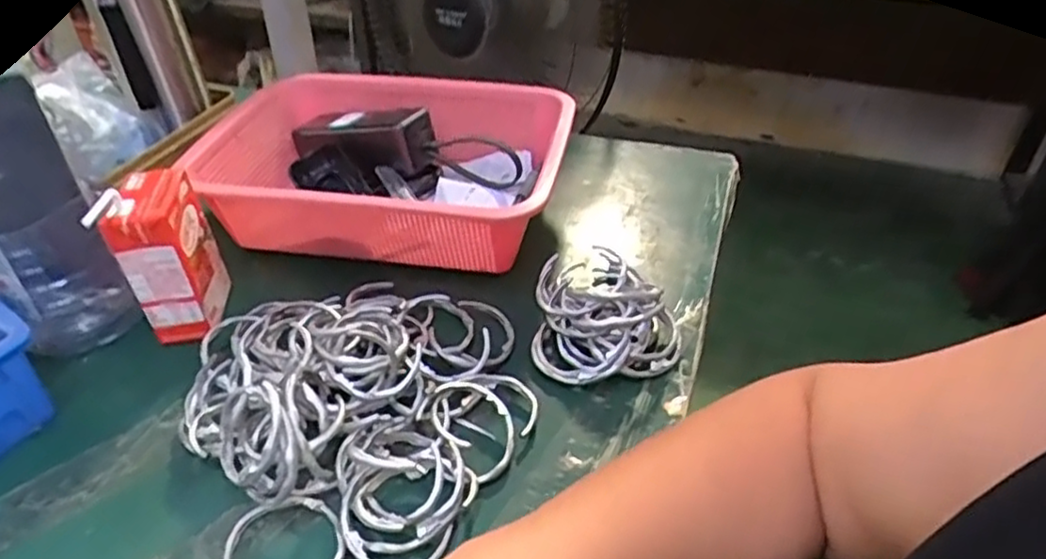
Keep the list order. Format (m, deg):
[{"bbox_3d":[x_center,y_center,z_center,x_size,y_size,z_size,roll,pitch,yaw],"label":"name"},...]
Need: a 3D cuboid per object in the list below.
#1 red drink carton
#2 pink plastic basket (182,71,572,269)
[{"bbox_3d":[-0.250,-0.016,0.483,0.044,0.110,0.076,-4,38,-4],"label":"red drink carton"},{"bbox_3d":[-0.115,-0.096,0.590,0.293,0.083,0.205,5,38,6],"label":"pink plastic basket"}]

